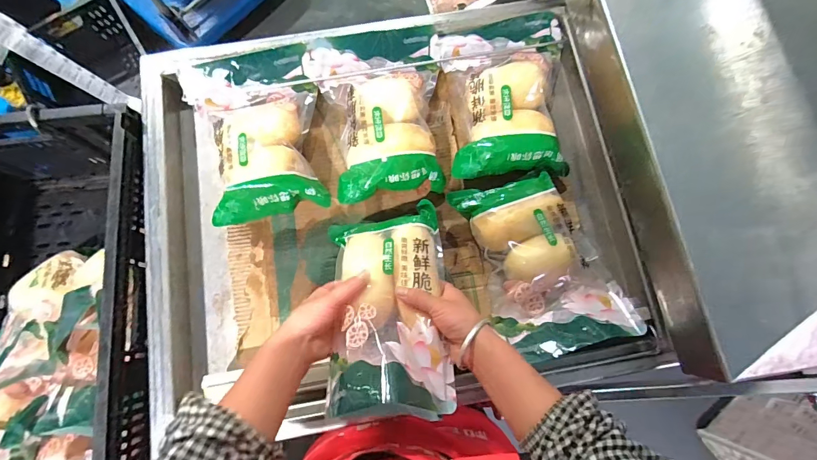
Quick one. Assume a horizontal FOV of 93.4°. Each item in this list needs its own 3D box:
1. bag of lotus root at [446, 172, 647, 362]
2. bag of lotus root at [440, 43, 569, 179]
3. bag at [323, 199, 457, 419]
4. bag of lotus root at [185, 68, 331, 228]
[{"bbox_3d":[0.187,0.043,0.533,0.178,0.056,0.241,-15,78,-3],"label":"bag of lotus root"},{"bbox_3d":[0.155,-0.186,0.600,0.191,0.069,0.207,-2,78,-1],"label":"bag of lotus root"},{"bbox_3d":[-0.026,0.083,0.482,0.145,0.062,0.271,-1,53,0],"label":"bag"},{"bbox_3d":[-0.231,-0.135,0.586,0.191,0.073,0.237,-9,78,-2],"label":"bag of lotus root"}]

